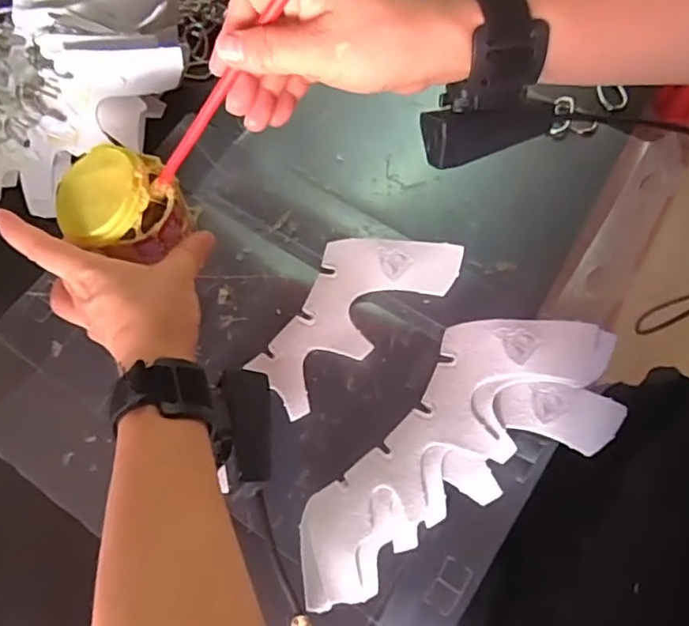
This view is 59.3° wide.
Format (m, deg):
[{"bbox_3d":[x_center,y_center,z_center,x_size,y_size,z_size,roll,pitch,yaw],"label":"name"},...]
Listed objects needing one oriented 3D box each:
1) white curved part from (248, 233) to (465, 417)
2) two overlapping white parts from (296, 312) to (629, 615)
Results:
[{"bbox_3d":[0.002,-0.005,0.408,0.076,0.012,0.154,41,75,17],"label":"white curved part"},{"bbox_3d":[0.062,0.078,0.364,0.221,0.027,0.098,-35,70,-11],"label":"two overlapping white parts"}]

